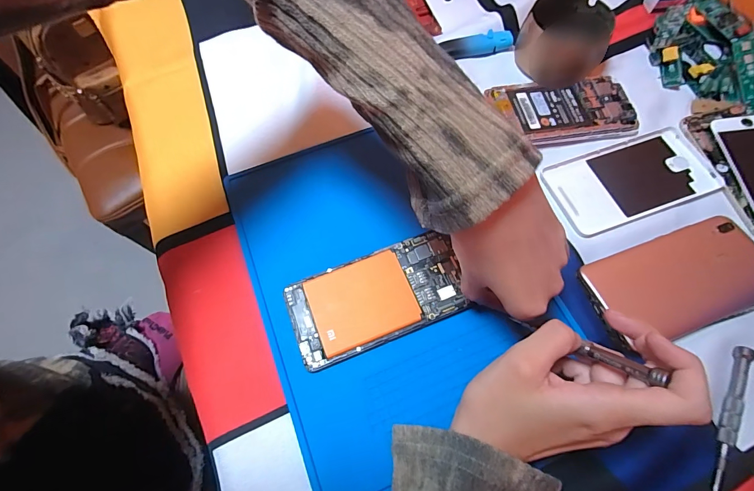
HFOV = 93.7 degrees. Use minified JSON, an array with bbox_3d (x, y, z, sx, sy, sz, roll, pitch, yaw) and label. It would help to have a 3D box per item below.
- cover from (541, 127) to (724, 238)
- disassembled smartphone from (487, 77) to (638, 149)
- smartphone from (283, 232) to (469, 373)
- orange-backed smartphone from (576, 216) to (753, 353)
[{"bbox_3d":[0.238,-0.061,0.334,0.151,0.007,0.078,-19,67,-6],"label":"cover"},{"bbox_3d":[0.186,-0.134,0.357,0.134,0.018,0.072,-9,66,-2],"label":"disassembled smartphone"},{"bbox_3d":[0.000,0.041,0.287,0.139,0.012,0.071,-21,67,-7],"label":"smartphone"},{"bbox_3d":[0.247,0.029,0.287,0.147,0.008,0.077,-19,67,-6],"label":"orange-backed smartphone"}]

